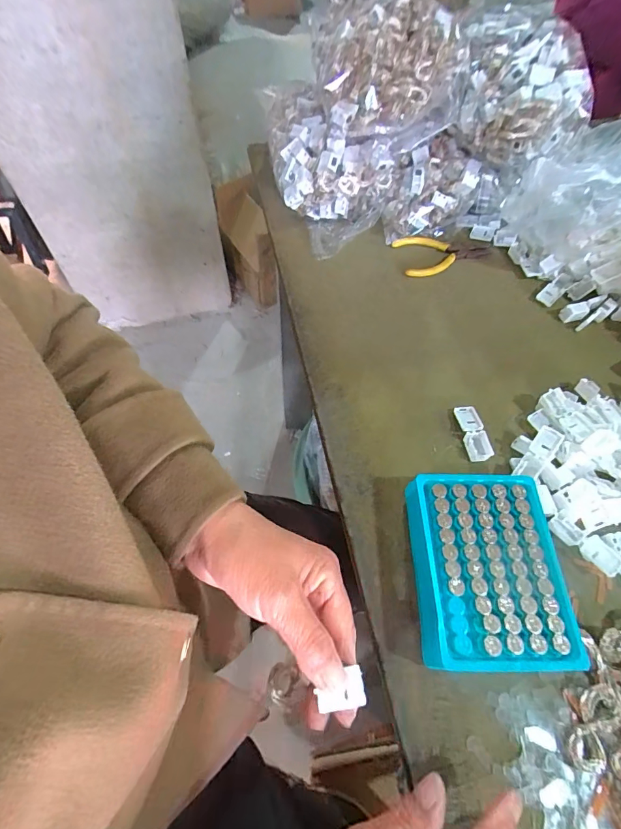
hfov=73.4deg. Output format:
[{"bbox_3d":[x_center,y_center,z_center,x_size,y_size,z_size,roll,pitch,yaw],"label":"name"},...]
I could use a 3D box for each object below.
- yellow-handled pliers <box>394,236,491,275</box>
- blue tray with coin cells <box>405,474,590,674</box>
[{"bbox_3d":[0.163,-0.200,0.511,0.122,0.014,0.055,-15,61,-10],"label":"yellow-handled pliers"},{"bbox_3d":[0.127,0.112,0.306,0.097,0.033,0.129,0,59,-1],"label":"blue tray with coin cells"}]

